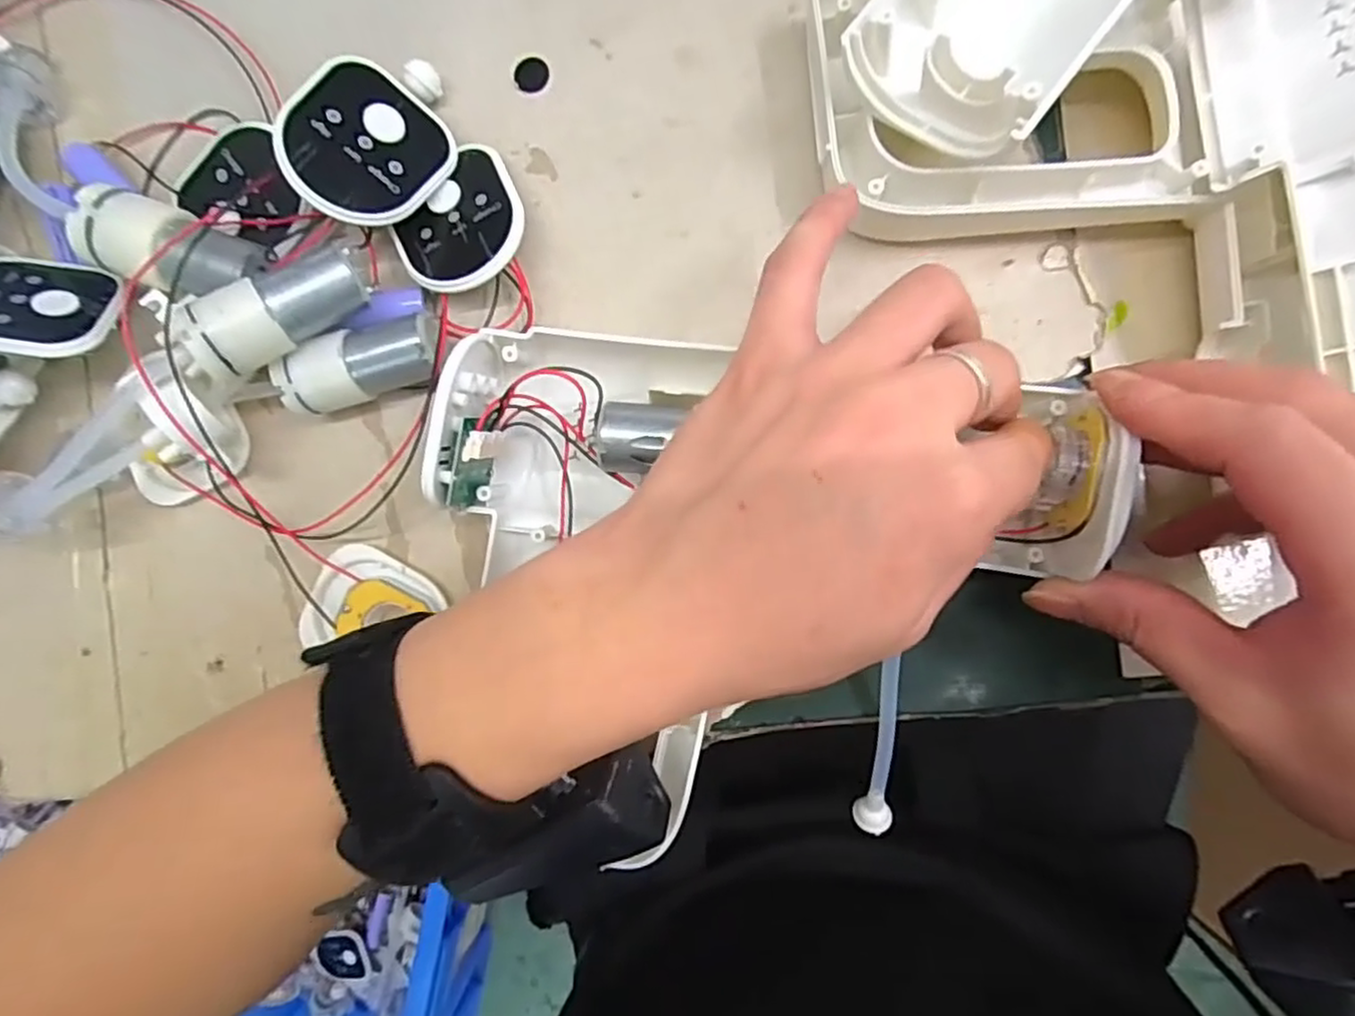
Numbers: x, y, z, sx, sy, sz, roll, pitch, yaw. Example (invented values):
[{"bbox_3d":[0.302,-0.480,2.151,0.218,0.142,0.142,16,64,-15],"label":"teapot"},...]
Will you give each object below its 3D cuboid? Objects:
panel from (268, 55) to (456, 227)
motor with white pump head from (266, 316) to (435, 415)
[{"bbox_3d":[-0.110,-0.127,0.241,0.050,0.004,0.056,44,66,-18],"label":"panel"},{"bbox_3d":[-0.113,-0.053,0.256,0.057,0.027,0.024,-14,90,4],"label":"motor with white pump head"}]

